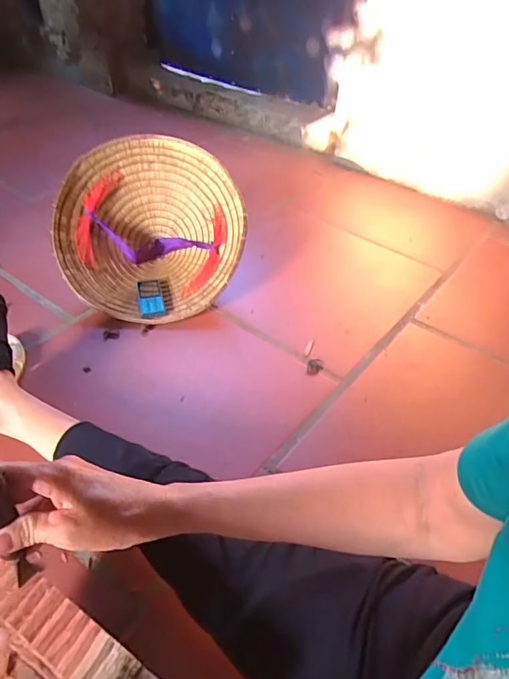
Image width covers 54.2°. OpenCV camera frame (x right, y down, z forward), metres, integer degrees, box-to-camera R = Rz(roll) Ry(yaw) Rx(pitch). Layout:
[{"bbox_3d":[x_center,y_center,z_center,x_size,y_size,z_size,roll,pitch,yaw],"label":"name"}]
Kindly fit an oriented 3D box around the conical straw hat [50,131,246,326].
[{"bbox_3d":[-0.223,-0.220,1.093,0.379,0.157,0.395,7,81,-6],"label":"conical straw hat"}]

